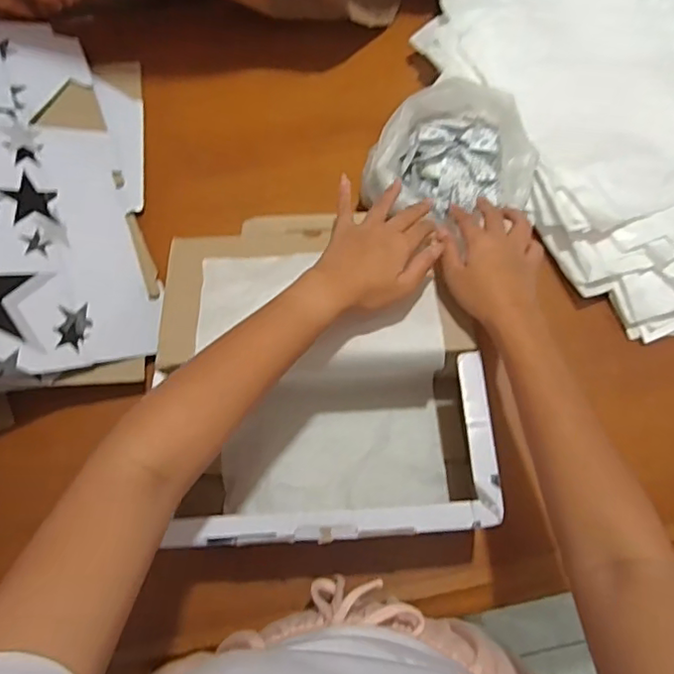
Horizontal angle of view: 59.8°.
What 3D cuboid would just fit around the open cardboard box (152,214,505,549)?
[{"bbox_3d":[-0.015,0.028,0.550,0.270,0.101,0.302,-4,71,-2],"label":"open cardboard box"}]

